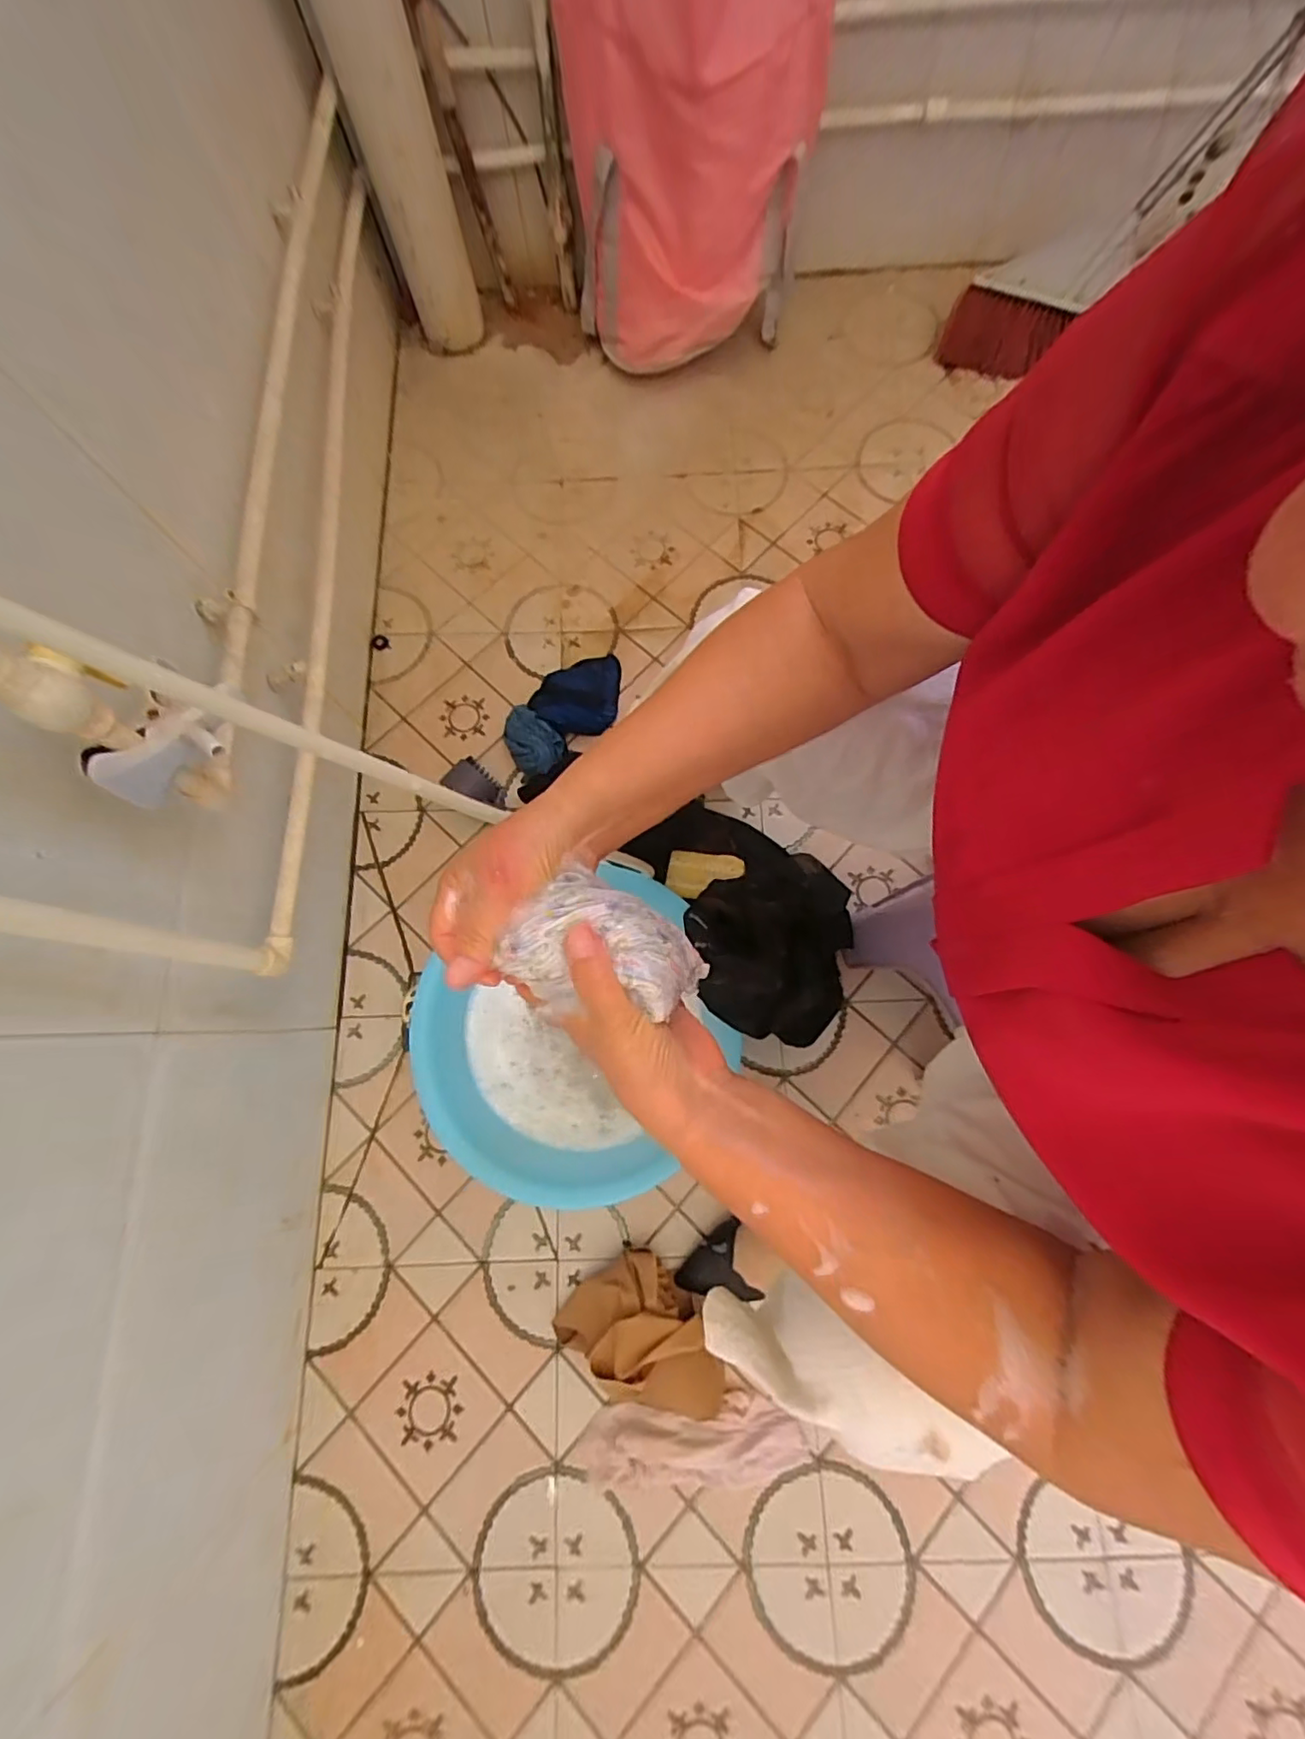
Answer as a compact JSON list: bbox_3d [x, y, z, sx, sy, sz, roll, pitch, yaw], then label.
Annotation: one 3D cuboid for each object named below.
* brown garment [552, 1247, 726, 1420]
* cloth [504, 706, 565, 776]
[{"bbox_3d":[-0.005,0.548,0.668,0.142,0.074,0.194,-42,78,-9],"label":"brown garment"},{"bbox_3d":[-0.175,-0.192,0.878,0.079,0.046,0.100,-25,76,-5],"label":"cloth"}]

